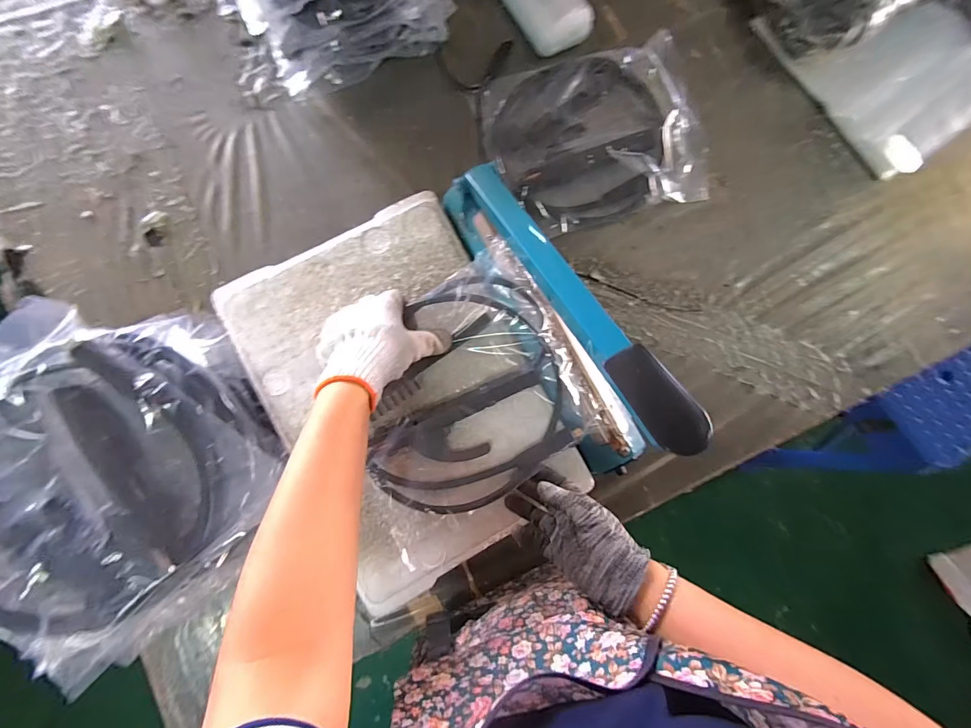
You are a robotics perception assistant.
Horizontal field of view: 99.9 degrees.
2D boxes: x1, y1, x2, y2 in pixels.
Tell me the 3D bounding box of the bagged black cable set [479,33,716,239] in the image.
[{"bbox_3d":[0.151,-0.314,0.558,0.277,0.040,0.231,-17,86,-6],"label":"bagged black cable set"}]

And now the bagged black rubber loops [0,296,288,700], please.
[{"bbox_3d":[-0.366,0.106,0.426,0.258,0.146,0.282,-40,89,-7],"label":"bagged black rubber loops"}]

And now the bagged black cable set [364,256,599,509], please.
[{"bbox_3d":[-0.022,0.033,0.454,0.239,0.044,0.240,-32,88,-7],"label":"bagged black cable set"}]

